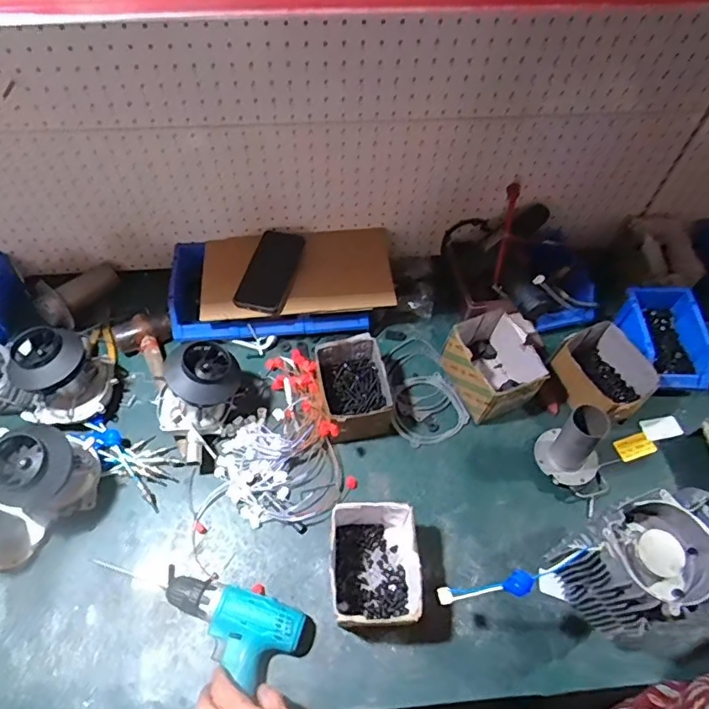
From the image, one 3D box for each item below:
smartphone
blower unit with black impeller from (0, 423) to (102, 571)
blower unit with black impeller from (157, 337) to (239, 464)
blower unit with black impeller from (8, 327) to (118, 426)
[{"bbox_3d":[-0.147,-0.147,0.915,0.084,0.017,0.171,11,67,7],"label":"smartphone"},{"bbox_3d":[-0.457,0.191,0.723,0.194,0.169,0.101,-38,66,-23],"label":"blower unit with black impeller"},{"bbox_3d":[-0.242,0.065,0.798,0.094,0.150,0.150,27,61,15],"label":"blower unit with black impeller"},{"bbox_3d":[-0.449,0.033,0.800,0.112,0.120,0.145,32,62,17],"label":"blower unit with black impeller"}]

